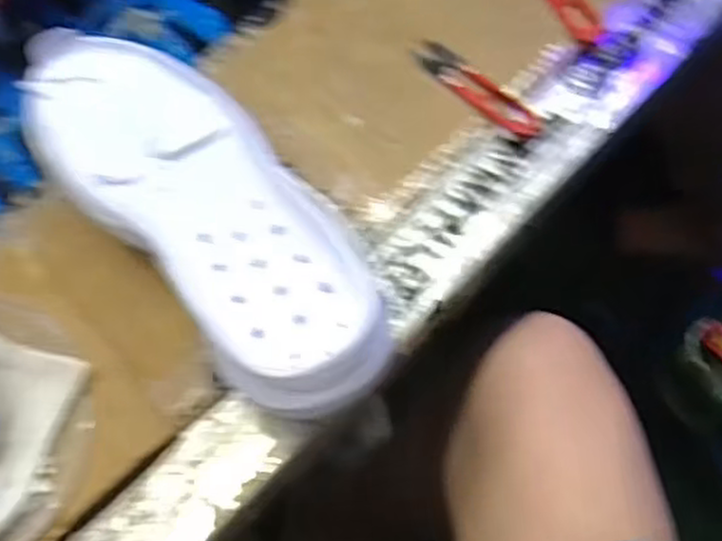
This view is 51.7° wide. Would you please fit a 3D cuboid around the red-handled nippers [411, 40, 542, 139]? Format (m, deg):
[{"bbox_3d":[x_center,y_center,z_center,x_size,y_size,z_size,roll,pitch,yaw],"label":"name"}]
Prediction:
[{"bbox_3d":[0.071,-0.113,0.471,0.024,0.011,0.096,-41,74,-15],"label":"red-handled nippers"}]

